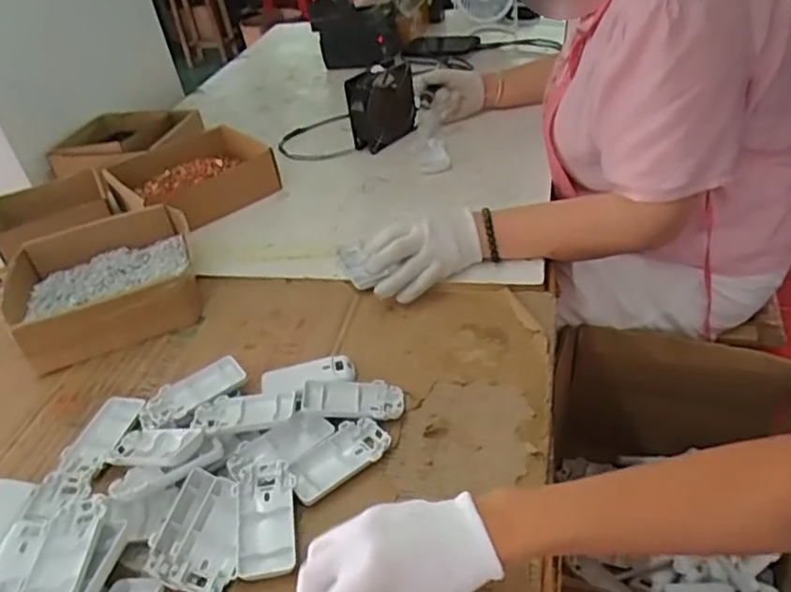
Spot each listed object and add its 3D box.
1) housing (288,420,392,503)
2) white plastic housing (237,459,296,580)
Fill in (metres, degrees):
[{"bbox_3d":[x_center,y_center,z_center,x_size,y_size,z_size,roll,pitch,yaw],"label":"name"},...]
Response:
[{"bbox_3d":[-0.050,0.142,0.581,0.093,0.010,0.050,-28,40,-22],"label":"housing"},{"bbox_3d":[-0.106,0.174,0.542,0.045,0.020,0.112,-7,38,-2],"label":"white plastic housing"}]

